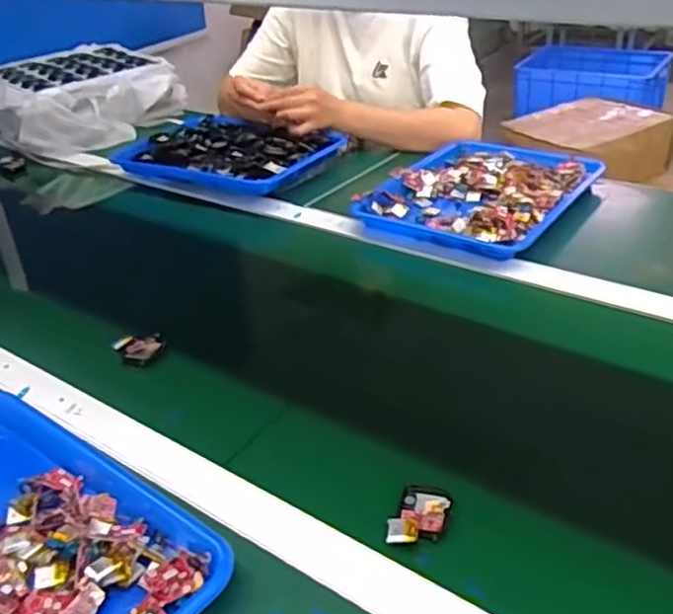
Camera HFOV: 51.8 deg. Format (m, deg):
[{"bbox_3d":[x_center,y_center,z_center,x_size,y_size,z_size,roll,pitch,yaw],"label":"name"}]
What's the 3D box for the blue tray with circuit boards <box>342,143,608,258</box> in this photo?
[{"bbox_3d":[0.205,-0.165,0.969,0.242,0.034,0.314,18,39,32],"label":"blue tray with circuit boards"}]

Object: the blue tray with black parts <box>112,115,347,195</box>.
[{"bbox_3d":[-0.183,-0.256,1.144,0.334,0.048,0.217,15,38,29],"label":"blue tray with black parts"}]

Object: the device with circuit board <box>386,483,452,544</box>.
[{"bbox_3d":[0.062,0.154,0.512,0.037,0.013,0.064,9,35,21],"label":"device with circuit board"}]

